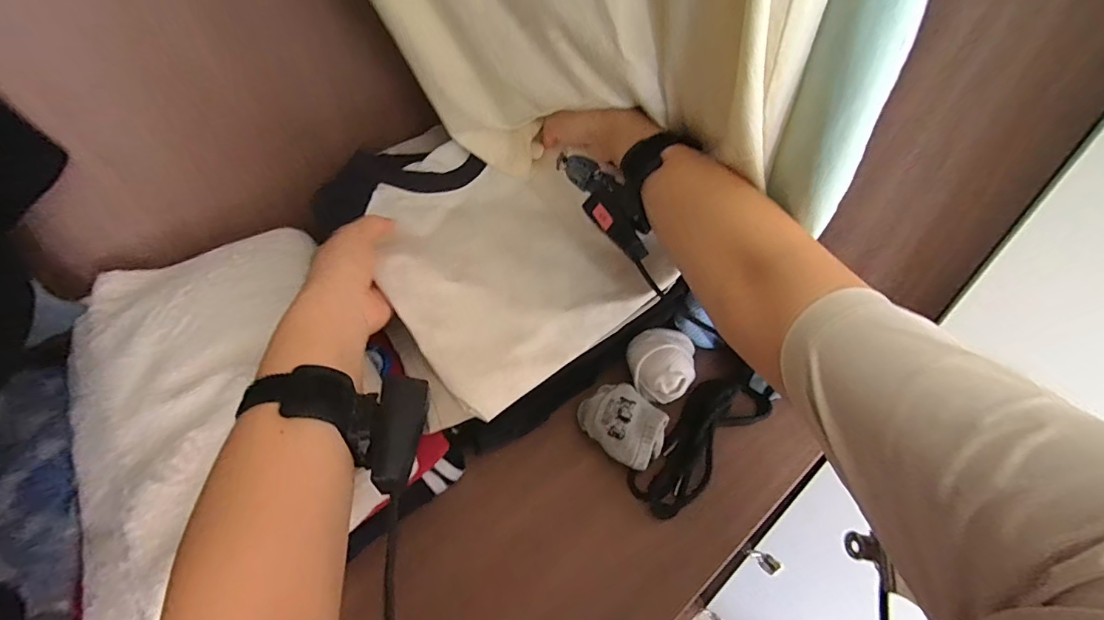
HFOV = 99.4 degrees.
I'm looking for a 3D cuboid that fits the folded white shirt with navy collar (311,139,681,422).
[{"bbox_3d":[-0.063,-0.062,0.451,0.214,0.044,0.292,-33,64,-27],"label":"folded white shirt with navy collar"}]

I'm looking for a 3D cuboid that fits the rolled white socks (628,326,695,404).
[{"bbox_3d":[0.108,0.050,0.458,0.068,0.045,0.064,11,37,14],"label":"rolled white socks"}]

